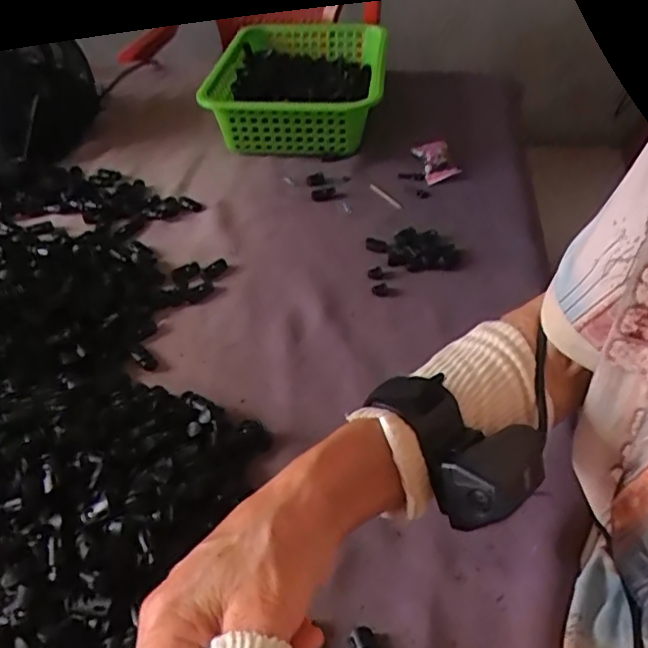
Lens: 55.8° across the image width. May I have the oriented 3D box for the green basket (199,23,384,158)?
[{"bbox_3d":[-0.027,-0.335,0.848,0.212,0.077,0.310,3,42,4],"label":"green basket"}]

